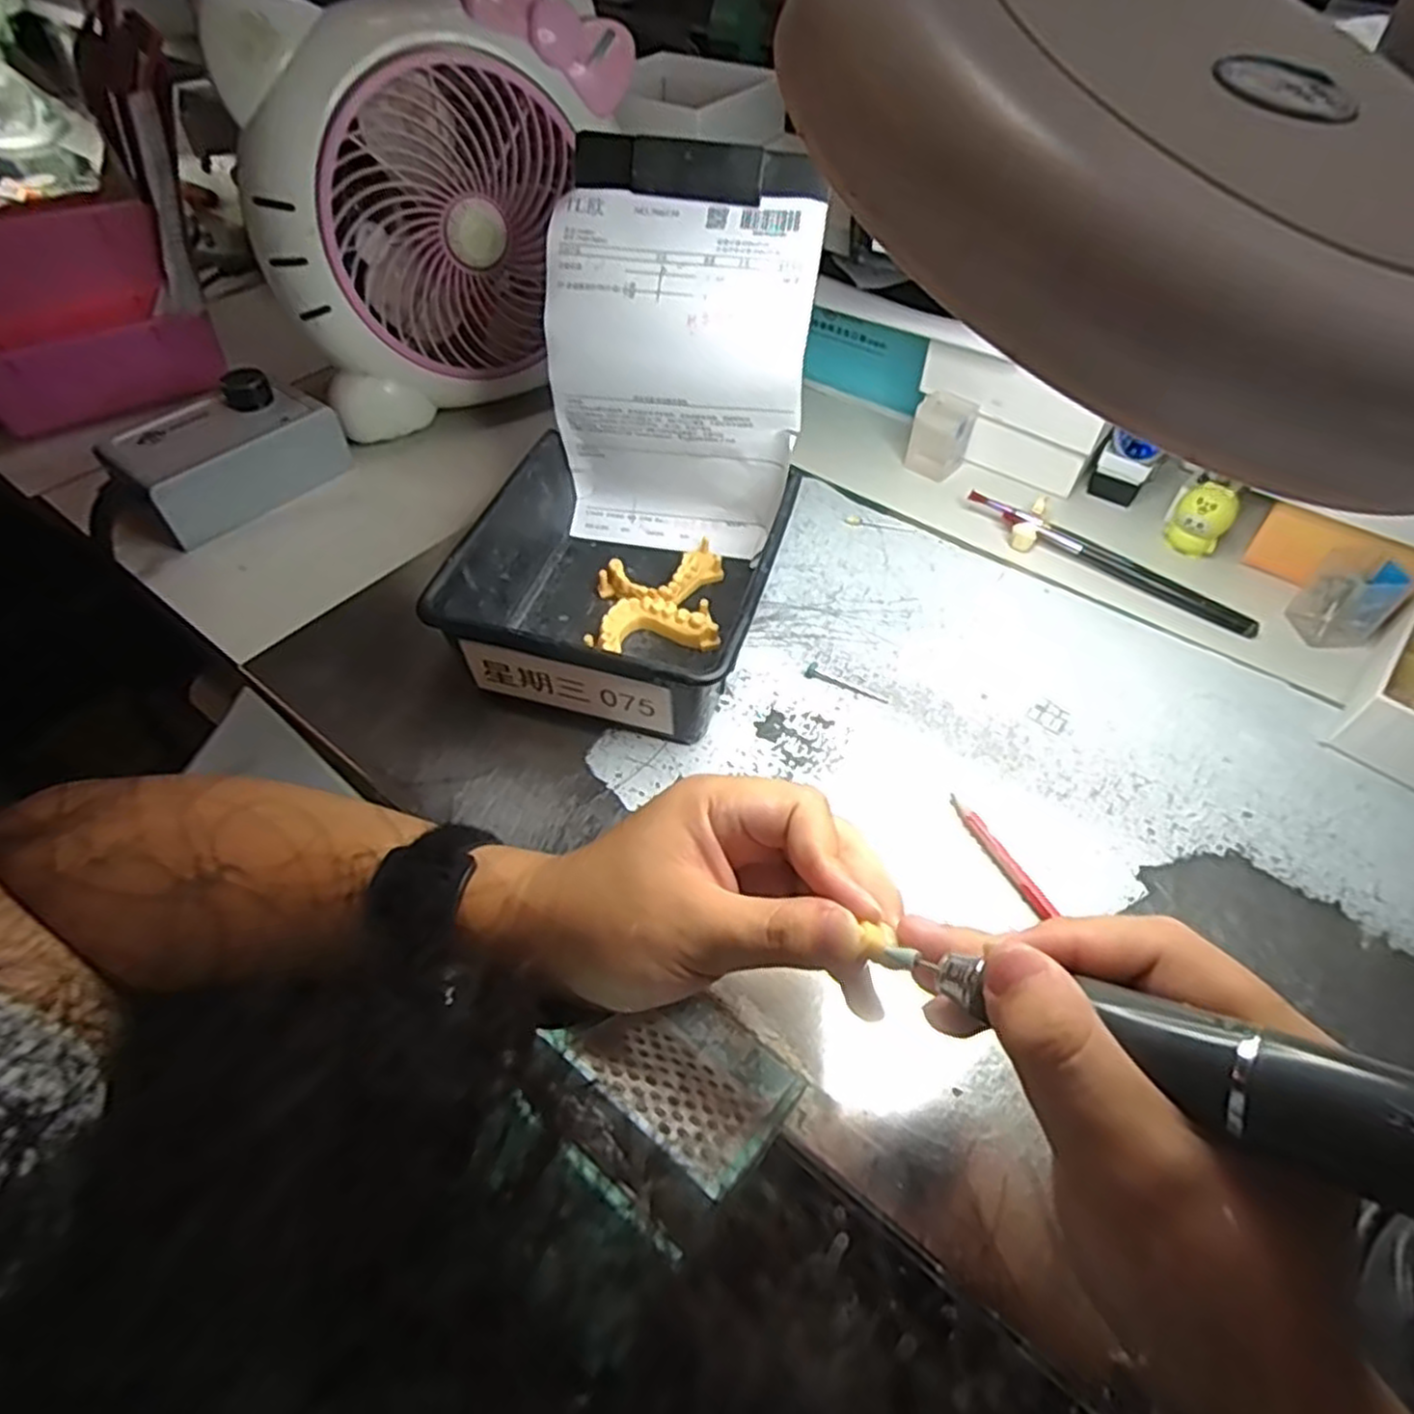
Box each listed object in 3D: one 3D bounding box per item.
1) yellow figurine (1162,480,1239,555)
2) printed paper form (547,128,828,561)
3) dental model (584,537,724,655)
[{"bbox_3d":[0.322,-0.121,0.502,0.031,0.045,0.025,37,59,25],"label":"yellow figurine"},{"bbox_3d":[-0.017,-0.190,0.459,0.148,0.189,0.076,11,52,8],"label":"printed paper form"},{"bbox_3d":[-0.029,-0.071,0.469,0.074,0.019,0.103,0,51,-1],"label":"dental model"}]

